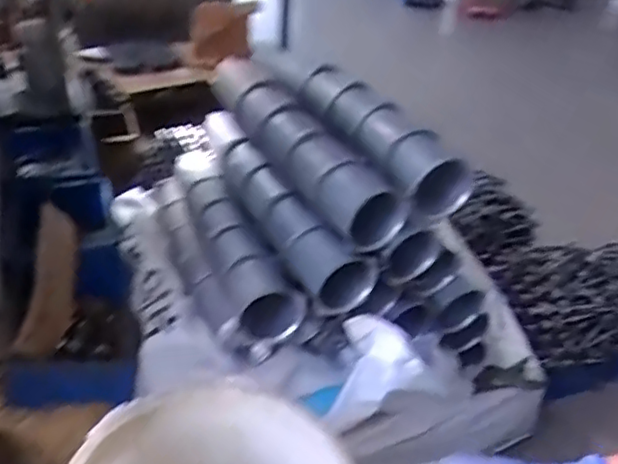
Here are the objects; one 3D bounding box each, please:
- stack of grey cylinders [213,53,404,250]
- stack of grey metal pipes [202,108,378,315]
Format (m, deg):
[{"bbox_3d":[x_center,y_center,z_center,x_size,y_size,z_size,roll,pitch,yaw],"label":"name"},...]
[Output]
[{"bbox_3d":[-0.044,-0.220,1.444,0.144,0.130,0.749,-16,42,-27],"label":"stack of grey cylinders"},{"bbox_3d":[-0.103,-0.077,1.441,0.101,0.139,0.677,-16,42,-27],"label":"stack of grey metal pipes"}]

